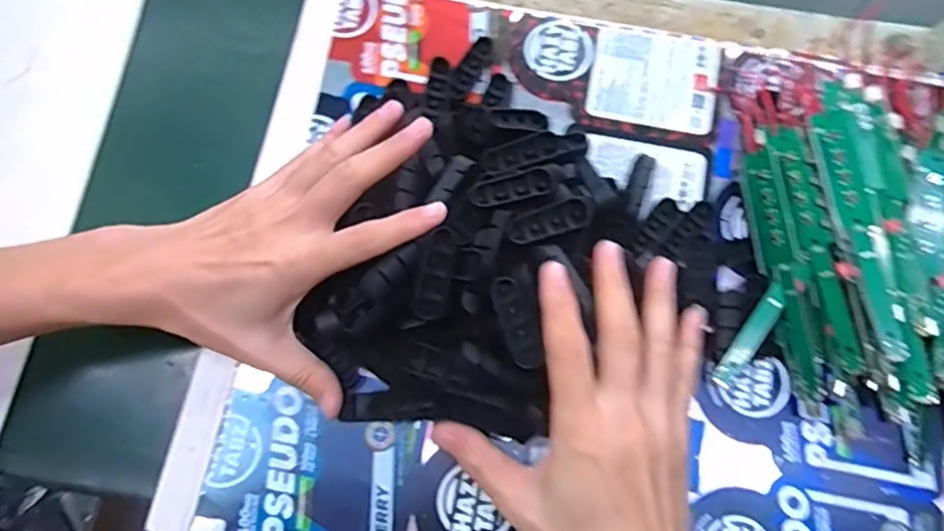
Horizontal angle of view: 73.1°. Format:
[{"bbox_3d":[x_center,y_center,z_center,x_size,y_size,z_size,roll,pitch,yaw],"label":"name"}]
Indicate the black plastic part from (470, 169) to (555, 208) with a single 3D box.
[{"bbox_3d":[0.023,-0.043,0.357,0.047,0.005,0.018,-14,76,-4],"label":"black plastic part"}]

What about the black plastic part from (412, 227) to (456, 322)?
[{"bbox_3d":[-0.018,0.004,0.334,0.016,0.015,0.049,13,76,3],"label":"black plastic part"}]

